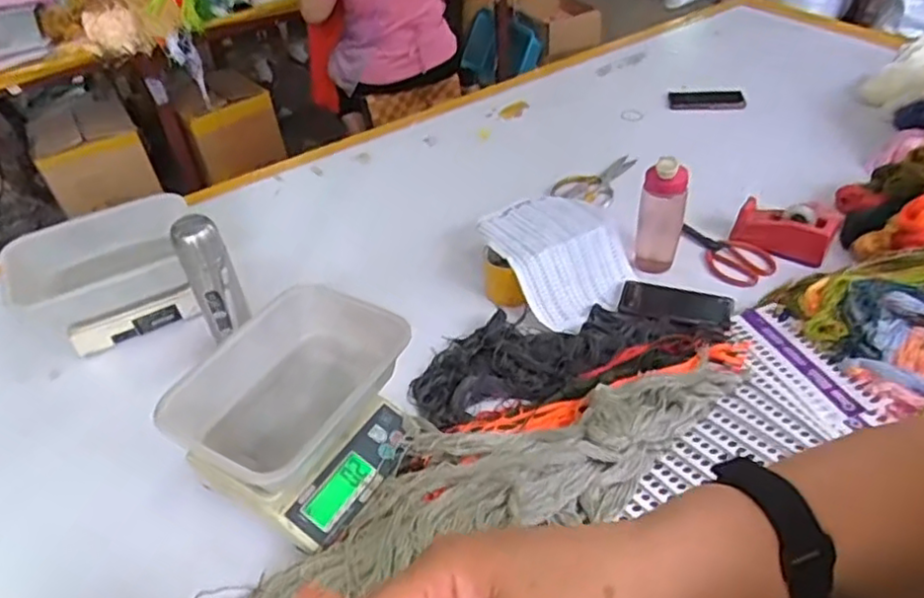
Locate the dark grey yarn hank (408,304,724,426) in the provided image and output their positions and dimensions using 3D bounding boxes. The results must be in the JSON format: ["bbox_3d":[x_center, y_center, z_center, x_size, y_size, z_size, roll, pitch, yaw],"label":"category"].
[{"bbox_3d":[0.144,0.073,0.990,0.449,0.043,0.186,-18,43,-13],"label":"dark grey yarn hank"}]

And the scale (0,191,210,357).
[{"bbox_3d":[-0.555,-0.036,1.067,0.280,0.149,0.160,-23,44,-18],"label":"scale"}]

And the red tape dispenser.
[{"bbox_3d":[0.531,-0.115,1.112,0.147,0.072,0.056,23,49,29],"label":"red tape dispenser"}]

